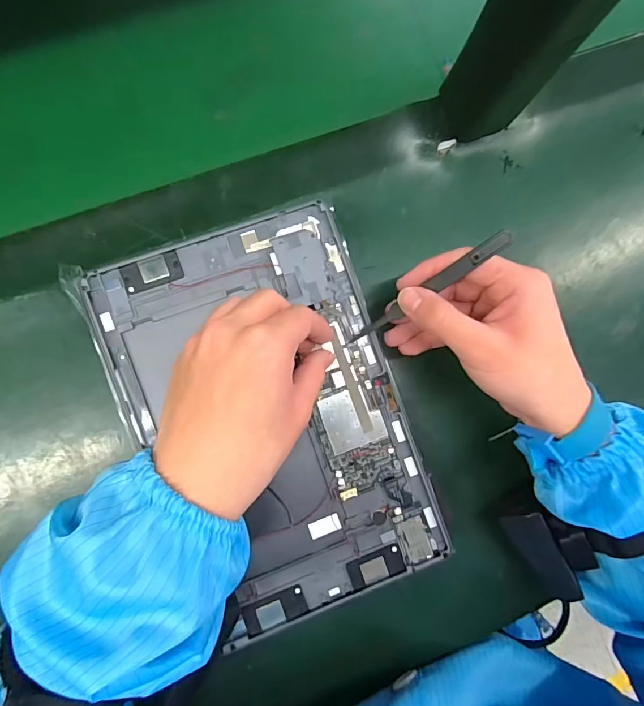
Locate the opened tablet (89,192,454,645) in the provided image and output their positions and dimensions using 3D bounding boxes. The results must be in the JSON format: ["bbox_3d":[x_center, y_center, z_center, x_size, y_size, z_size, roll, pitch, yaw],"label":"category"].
[{"bbox_3d":[-0.032,0.043,0.285,0.163,0.010,0.253,-20,90,-6],"label":"opened tablet"}]

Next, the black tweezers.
[{"bbox_3d":[0.063,-0.037,0.267,0.113,0.010,0.009,-35,92,31],"label":"black tweezers"}]

